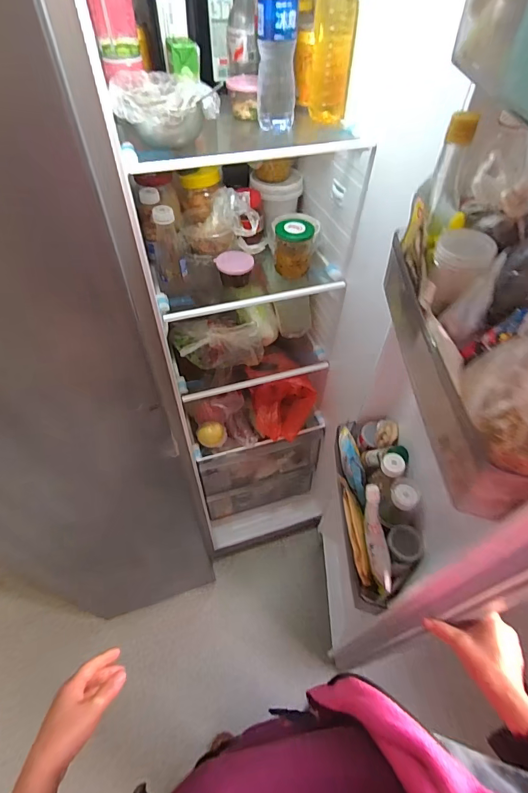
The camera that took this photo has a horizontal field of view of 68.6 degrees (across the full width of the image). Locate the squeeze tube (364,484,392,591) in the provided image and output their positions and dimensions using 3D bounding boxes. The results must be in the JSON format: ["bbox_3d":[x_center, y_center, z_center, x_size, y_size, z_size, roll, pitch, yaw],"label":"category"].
[{"bbox_3d":[0.182,0.221,0.627,0.025,0.044,0.153,-7,89,-5],"label":"squeeze tube"}]

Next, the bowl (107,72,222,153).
[{"bbox_3d":[-0.153,-0.449,0.612,0.150,0.083,0.150,-12,49,-9],"label":"bowl"}]

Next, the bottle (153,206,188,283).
[{"bbox_3d":[-0.203,-0.319,0.815,0.061,0.154,0.053,-12,49,-9],"label":"bottle"}]

